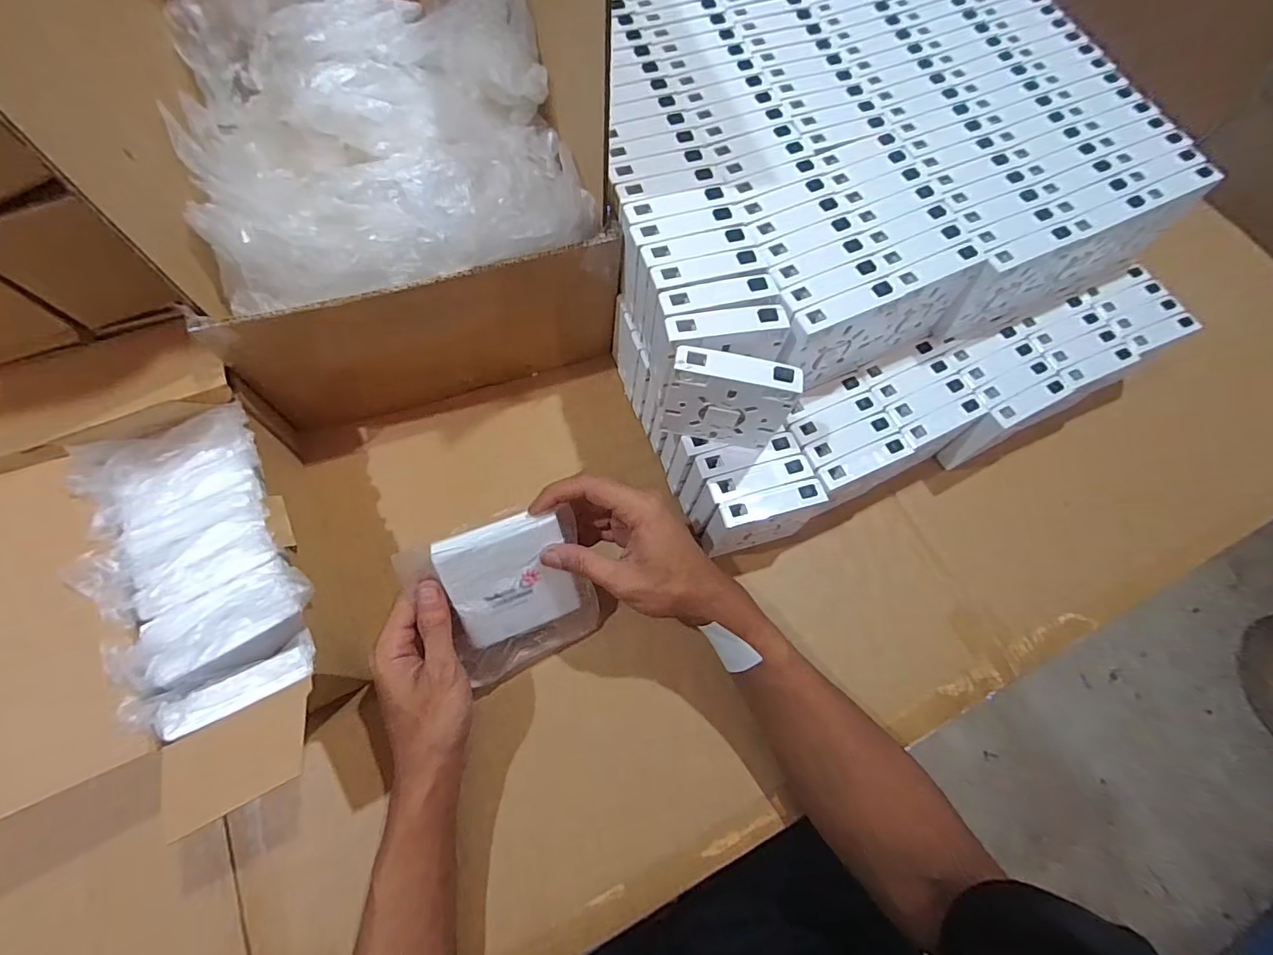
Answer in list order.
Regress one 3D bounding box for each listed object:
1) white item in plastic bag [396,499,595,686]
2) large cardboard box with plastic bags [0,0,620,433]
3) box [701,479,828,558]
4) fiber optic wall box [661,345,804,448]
[{"bbox_3d":[-0.092,0.088,0.392,0.116,0.131,0.022,-19,32,-15],"label":"white item in plastic bag"},{"bbox_3d":[-0.190,-0.291,0.402,0.302,0.368,0.314,-15,70,-10],"label":"large cardboard box with plastic bags"},{"bbox_3d":[0.103,0.038,0.446,0.090,0.089,0.022,-14,69,-9],"label":"box"},{"bbox_3d":[0.064,-0.053,0.388,0.083,0.090,0.020,10,67,0],"label":"fiber optic wall box"}]

